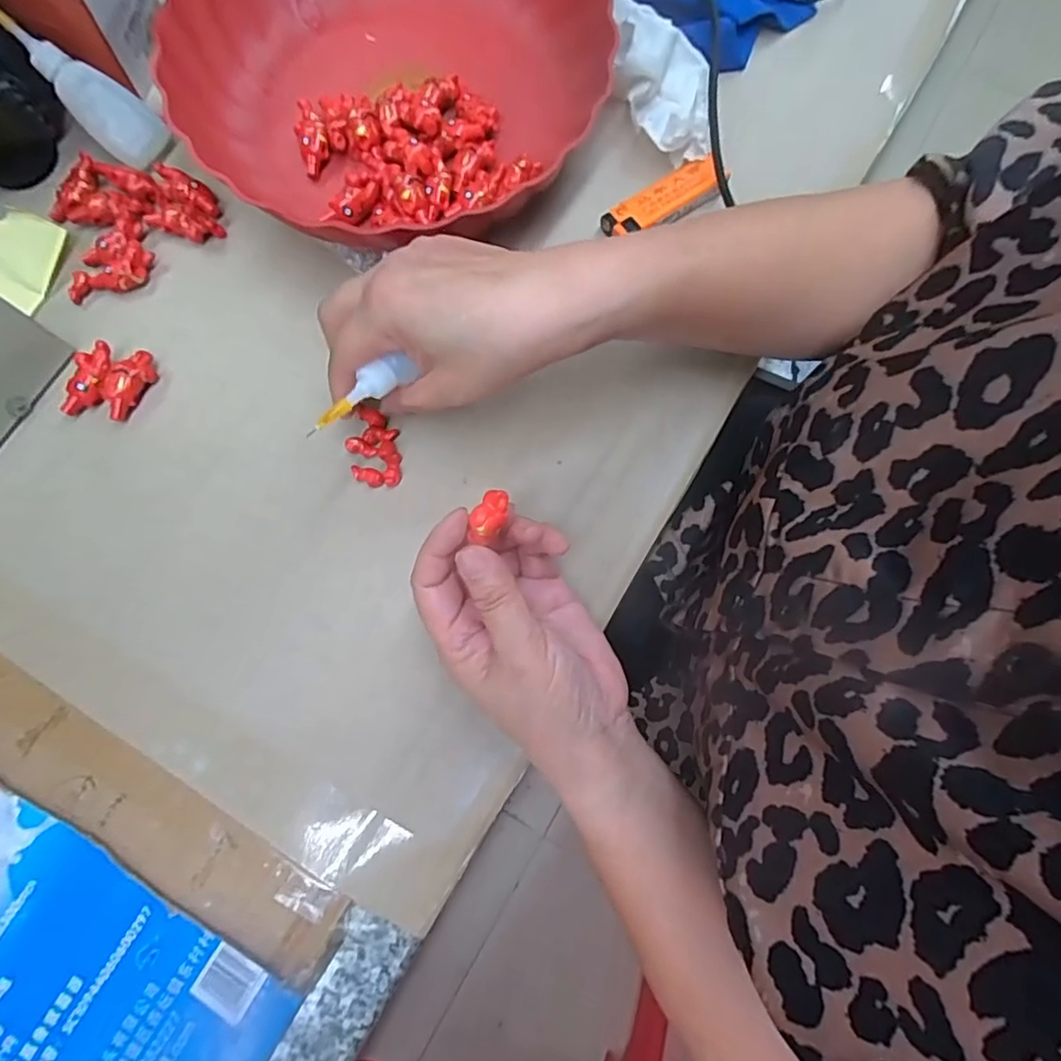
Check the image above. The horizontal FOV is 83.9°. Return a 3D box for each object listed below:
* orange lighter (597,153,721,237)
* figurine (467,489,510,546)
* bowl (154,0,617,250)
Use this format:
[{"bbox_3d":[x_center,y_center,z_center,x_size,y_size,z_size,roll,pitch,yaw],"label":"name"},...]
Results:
[{"bbox_3d":[0.078,-0.194,0.350,0.074,0.012,0.025,-32,80,-7],"label":"orange lighter"},{"bbox_3d":[-0.018,-0.006,0.251,0.014,0.009,0.022,19,78,3],"label":"figurine"},{"bbox_3d":[-0.087,-0.275,0.346,0.236,0.048,0.229,0,77,-1],"label":"bowl"}]

